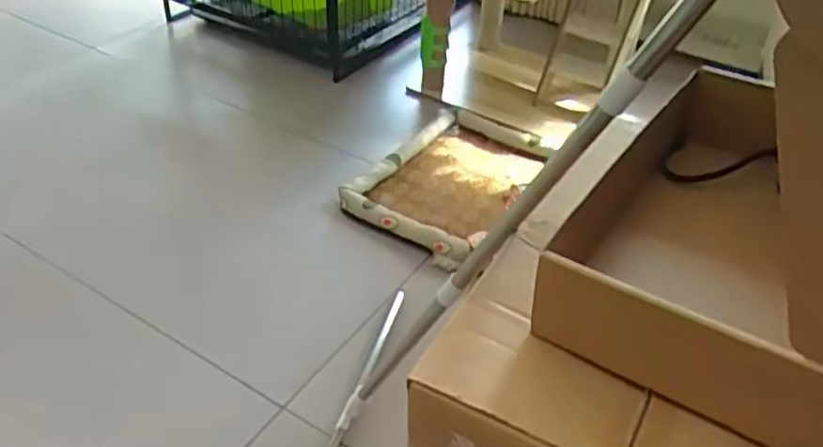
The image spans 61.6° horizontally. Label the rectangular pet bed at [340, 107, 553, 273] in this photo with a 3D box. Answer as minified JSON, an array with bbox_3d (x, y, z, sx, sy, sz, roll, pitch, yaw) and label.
[{"bbox_3d":[0.086,-0.091,1.501,0.323,0.084,0.434,24,43,24],"label":"rectangular pet bed"}]

